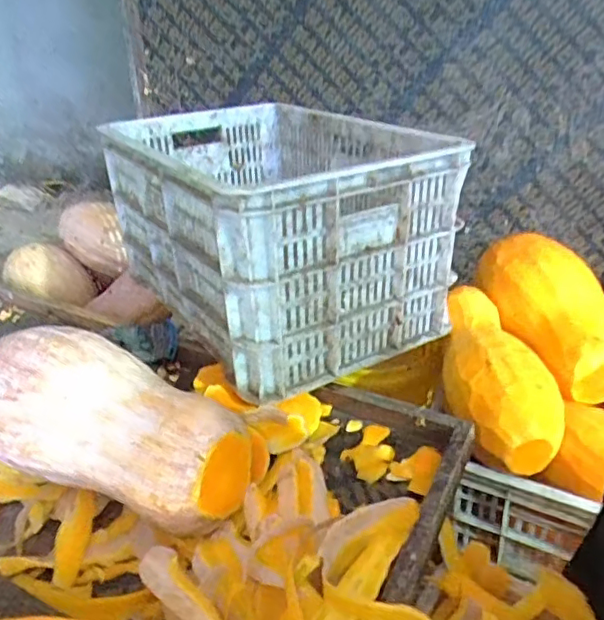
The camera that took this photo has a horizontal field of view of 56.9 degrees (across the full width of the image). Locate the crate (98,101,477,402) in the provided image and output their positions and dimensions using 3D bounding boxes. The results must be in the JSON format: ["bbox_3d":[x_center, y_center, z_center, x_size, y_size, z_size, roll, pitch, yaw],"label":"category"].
[{"bbox_3d":[-0.058,-0.168,0.910,0.383,0.263,0.581,-23,36,-24],"label":"crate"}]

